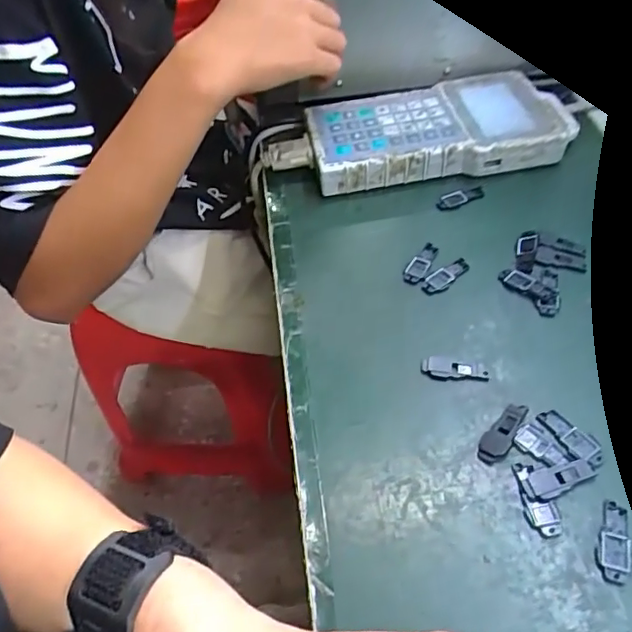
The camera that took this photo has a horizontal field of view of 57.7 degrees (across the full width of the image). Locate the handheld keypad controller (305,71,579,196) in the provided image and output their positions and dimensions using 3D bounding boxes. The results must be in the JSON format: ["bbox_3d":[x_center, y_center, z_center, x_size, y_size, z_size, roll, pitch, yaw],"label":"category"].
[{"bbox_3d":[0.104,-0.160,0.499,0.217,0.032,0.106,-11,51,-3],"label":"handheld keypad controller"}]

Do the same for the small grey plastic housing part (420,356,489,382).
[{"bbox_3d":[0.087,0.033,0.360,0.041,0.005,0.016,7,52,12],"label":"small grey plastic housing part"}]

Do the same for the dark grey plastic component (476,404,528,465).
[{"bbox_3d":[0.108,0.067,0.330,0.015,0.004,0.042,34,62,29],"label":"dark grey plastic component"}]

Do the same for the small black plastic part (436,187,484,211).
[{"bbox_3d":[0.116,-0.096,0.467,0.042,0.004,0.018,-19,51,-9],"label":"small black plastic part"}]

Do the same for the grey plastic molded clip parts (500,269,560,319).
[{"bbox_3d":[0.149,-0.018,0.398,0.018,0.005,0.047,-31,54,-18],"label":"grey plastic molded clip parts"}]

